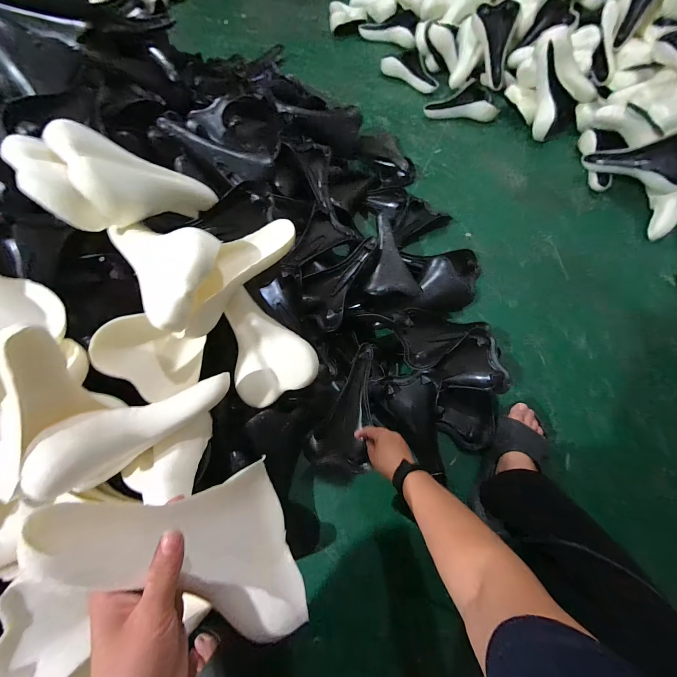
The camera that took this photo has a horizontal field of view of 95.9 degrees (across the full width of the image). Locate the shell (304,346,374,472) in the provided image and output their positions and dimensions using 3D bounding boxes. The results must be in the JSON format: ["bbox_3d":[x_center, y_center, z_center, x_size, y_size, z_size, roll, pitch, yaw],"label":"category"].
[{"bbox_3d":[0.028,0.134,0.616,0.116,0.039,0.248,16,72,7],"label":"shell"}]

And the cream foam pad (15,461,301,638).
[{"bbox_3d":[-0.114,0.201,0.277,0.069,0.245,0.157,-30,68,25],"label":"cream foam pad"}]

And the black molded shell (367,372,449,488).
[{"bbox_3d":[0.156,0.193,0.664,0.156,0.061,0.226,-7,67,-3],"label":"black molded shell"}]

